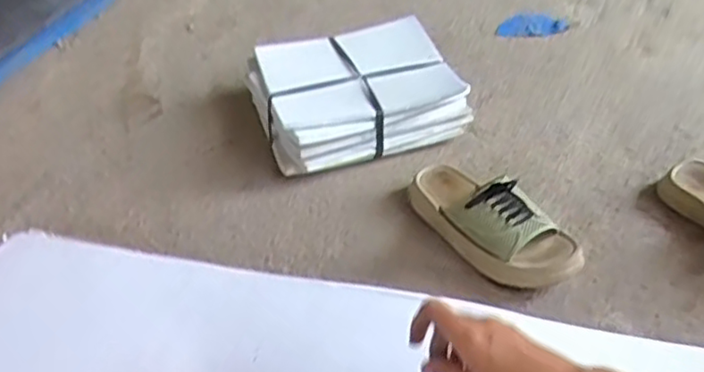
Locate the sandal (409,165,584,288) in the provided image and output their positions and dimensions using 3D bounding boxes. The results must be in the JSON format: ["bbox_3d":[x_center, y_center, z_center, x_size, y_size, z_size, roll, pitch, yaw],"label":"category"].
[{"bbox_3d":[0.163,0.041,0.801,0.099,0.080,0.232,-31,49,-29],"label":"sandal"}]

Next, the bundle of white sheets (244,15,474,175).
[{"bbox_3d":[0.006,-0.135,1.014,0.296,0.110,0.237,-14,43,-13],"label":"bundle of white sheets"}]

